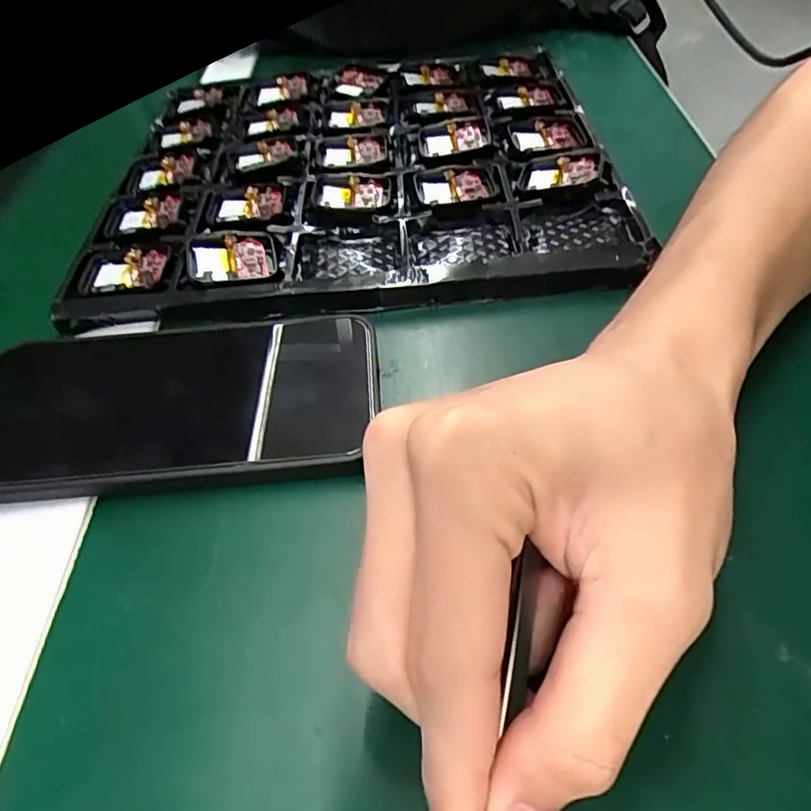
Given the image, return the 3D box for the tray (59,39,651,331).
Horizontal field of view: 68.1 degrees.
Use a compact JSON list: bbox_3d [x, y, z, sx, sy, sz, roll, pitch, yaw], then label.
[{"bbox_3d":[-0.034,-0.147,0.358,0.281,0.017,0.265,-7,50,1],"label":"tray"}]

